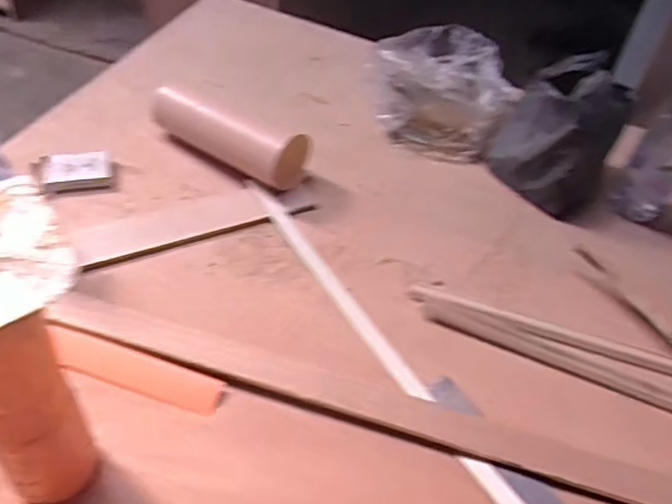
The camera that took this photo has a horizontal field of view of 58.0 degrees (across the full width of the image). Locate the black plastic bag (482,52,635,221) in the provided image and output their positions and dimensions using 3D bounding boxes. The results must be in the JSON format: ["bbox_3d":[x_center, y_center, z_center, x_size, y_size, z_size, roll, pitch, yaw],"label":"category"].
[{"bbox_3d":[0.341,-0.189,0.948,0.184,0.183,0.179,22,46,12],"label":"black plastic bag"}]

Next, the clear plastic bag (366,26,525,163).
[{"bbox_3d":[0.190,-0.289,1.080,0.230,0.124,0.251,1,45,-9],"label":"clear plastic bag"}]

